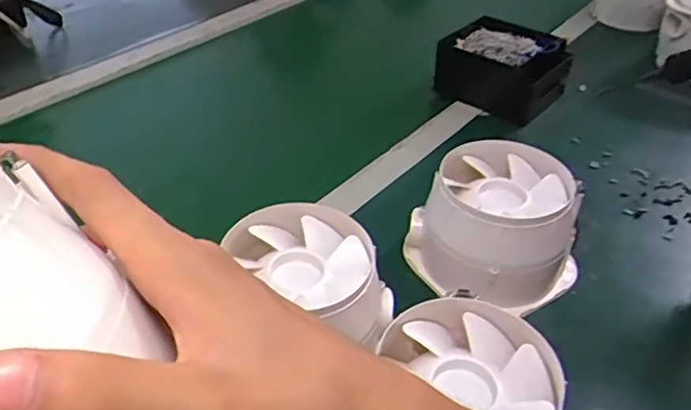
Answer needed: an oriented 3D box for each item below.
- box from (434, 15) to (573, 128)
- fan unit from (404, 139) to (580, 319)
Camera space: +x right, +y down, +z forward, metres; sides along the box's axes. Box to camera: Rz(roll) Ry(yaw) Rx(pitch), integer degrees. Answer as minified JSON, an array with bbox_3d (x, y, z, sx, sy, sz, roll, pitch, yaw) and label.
[{"bbox_3d":[0.204,-0.177,0.829,0.150,0.078,0.108,28,46,29],"label":"box"},{"bbox_3d":[0.136,0.018,0.565,0.129,0.104,0.129,1,39,-1],"label":"fan unit"}]

